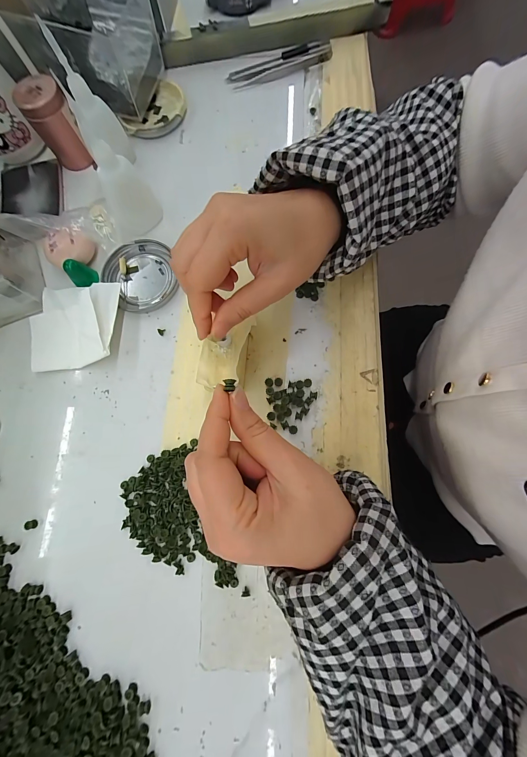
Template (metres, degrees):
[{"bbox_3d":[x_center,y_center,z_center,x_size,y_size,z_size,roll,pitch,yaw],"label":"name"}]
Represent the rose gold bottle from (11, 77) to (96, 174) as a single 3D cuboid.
[{"bbox_3d":[-0.218,-0.267,0.298,0.043,0.063,0.040,-32,78,-5],"label":"rose gold bottle"}]

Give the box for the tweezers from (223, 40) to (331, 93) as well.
[{"bbox_3d":[0.021,-0.384,0.342,0.131,0.011,0.033,-19,77,-3],"label":"tweezers"}]

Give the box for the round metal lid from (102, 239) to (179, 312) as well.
[{"bbox_3d":[-0.128,-0.105,0.287,0.069,0.011,0.074,0,77,2],"label":"round metal lid"}]

